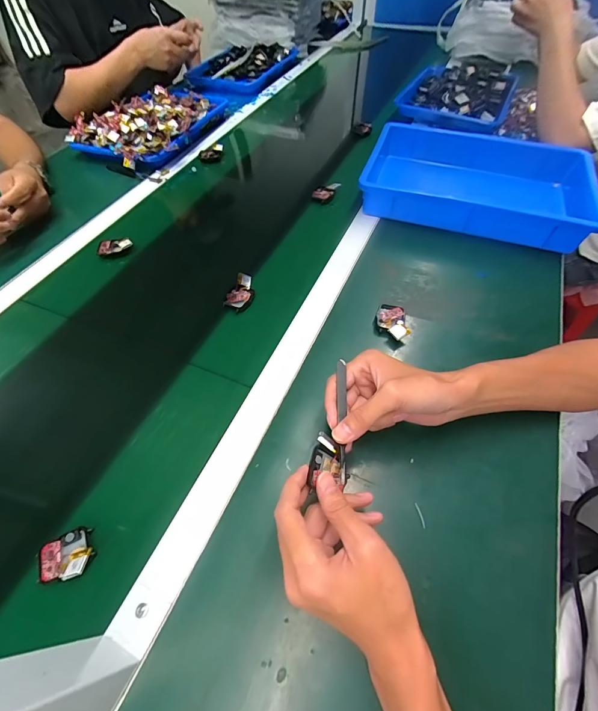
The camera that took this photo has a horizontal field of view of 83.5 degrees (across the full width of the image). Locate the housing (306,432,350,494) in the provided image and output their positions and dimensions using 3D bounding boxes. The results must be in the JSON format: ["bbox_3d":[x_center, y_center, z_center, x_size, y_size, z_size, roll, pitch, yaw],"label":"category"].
[{"bbox_3d":[0.027,0.096,0.300,0.033,0.019,0.045,3,56,3],"label":"housing"}]

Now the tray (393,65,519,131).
[{"bbox_3d":[0.402,-0.667,0.854,0.252,0.050,0.351,21,59,17],"label":"tray"}]

